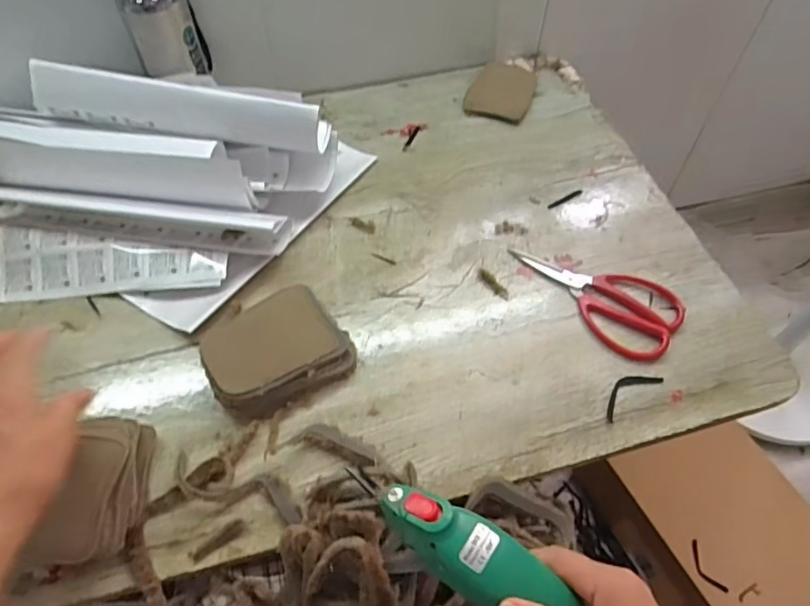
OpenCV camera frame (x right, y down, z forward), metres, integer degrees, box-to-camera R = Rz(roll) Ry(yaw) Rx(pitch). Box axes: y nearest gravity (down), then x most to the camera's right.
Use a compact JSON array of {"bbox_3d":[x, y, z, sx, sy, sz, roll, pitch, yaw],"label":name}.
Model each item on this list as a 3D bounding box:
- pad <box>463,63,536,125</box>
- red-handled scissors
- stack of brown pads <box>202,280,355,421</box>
[{"bbox_3d":[0.139,-0.306,0.801,0.089,0.014,0.112,17,58,13],"label":"pad"},{"bbox_3d":[0.201,-0.011,0.599,0.185,0.006,0.092,33,63,22],"label":"red-handled scissors"},{"bbox_3d":[-0.123,0.047,0.536,0.130,0.046,0.104,-31,59,-17],"label":"stack of brown pads"}]

